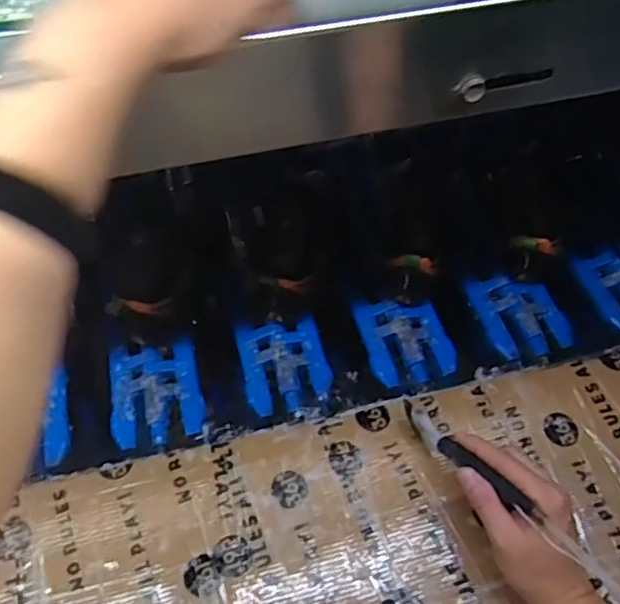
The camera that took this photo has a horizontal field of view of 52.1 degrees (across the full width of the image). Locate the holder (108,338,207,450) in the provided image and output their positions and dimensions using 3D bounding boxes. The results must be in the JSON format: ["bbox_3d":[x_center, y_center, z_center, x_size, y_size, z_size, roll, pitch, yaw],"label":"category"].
[{"bbox_3d":[-0.165,0.096,0.676,0.094,0.015,0.118,-10,57,-6],"label":"holder"}]

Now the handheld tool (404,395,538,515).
[{"bbox_3d":[0.131,0.130,0.551,0.016,0.025,0.148,-32,38,-21],"label":"handheld tool"}]

